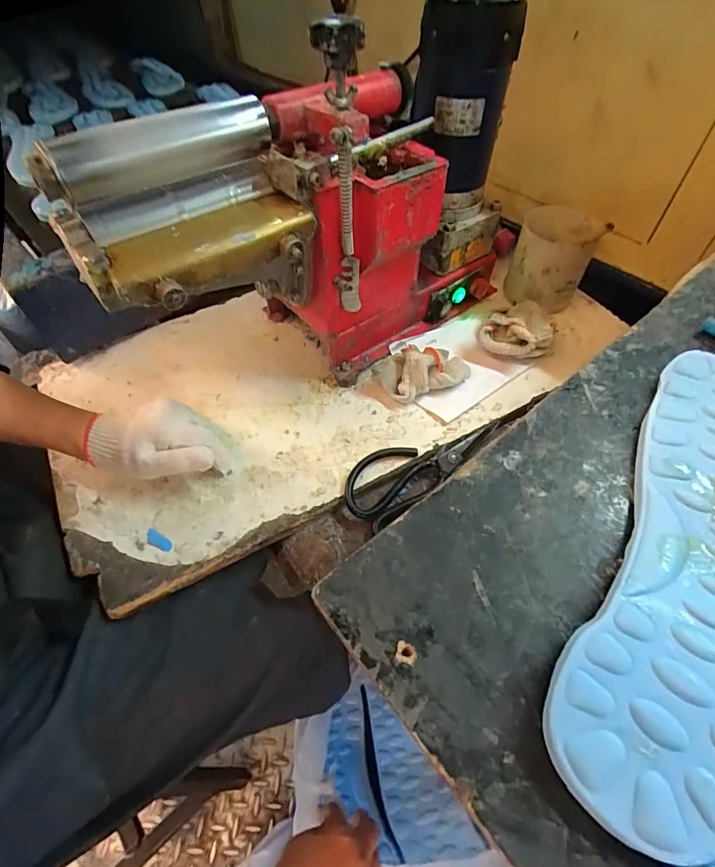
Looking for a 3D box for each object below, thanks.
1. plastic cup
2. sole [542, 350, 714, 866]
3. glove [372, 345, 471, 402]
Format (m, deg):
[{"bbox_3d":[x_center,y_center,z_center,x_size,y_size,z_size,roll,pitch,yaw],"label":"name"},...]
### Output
[{"bbox_3d":[0.254,-0.229,0.559,0.095,0.093,0.094,20,57,15],"label":"plastic cup"},{"bbox_3d":[0.154,0.044,0.182,0.072,0.014,0.233,29,60,20],"label":"sole"},{"bbox_3d":[0.072,-0.074,0.484,0.108,0.044,0.058,-19,56,-12],"label":"glove"}]

